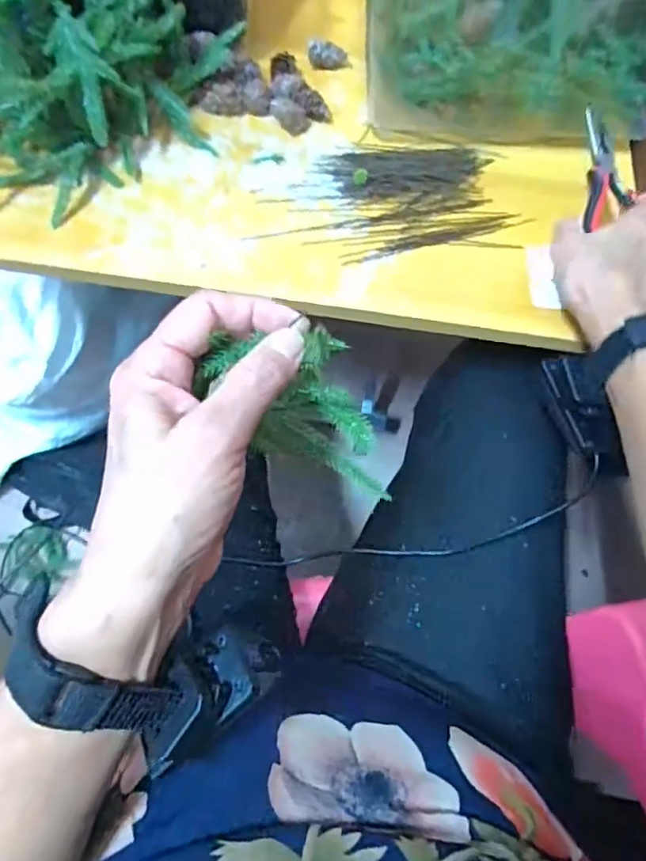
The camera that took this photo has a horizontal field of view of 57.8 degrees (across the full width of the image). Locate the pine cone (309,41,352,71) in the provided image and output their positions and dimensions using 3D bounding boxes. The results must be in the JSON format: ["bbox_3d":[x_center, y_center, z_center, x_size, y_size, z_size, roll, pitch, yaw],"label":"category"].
[{"bbox_3d":[0.006,-0.356,0.558,0.039,0.018,0.021,-1,64,-2],"label":"pine cone"}]

